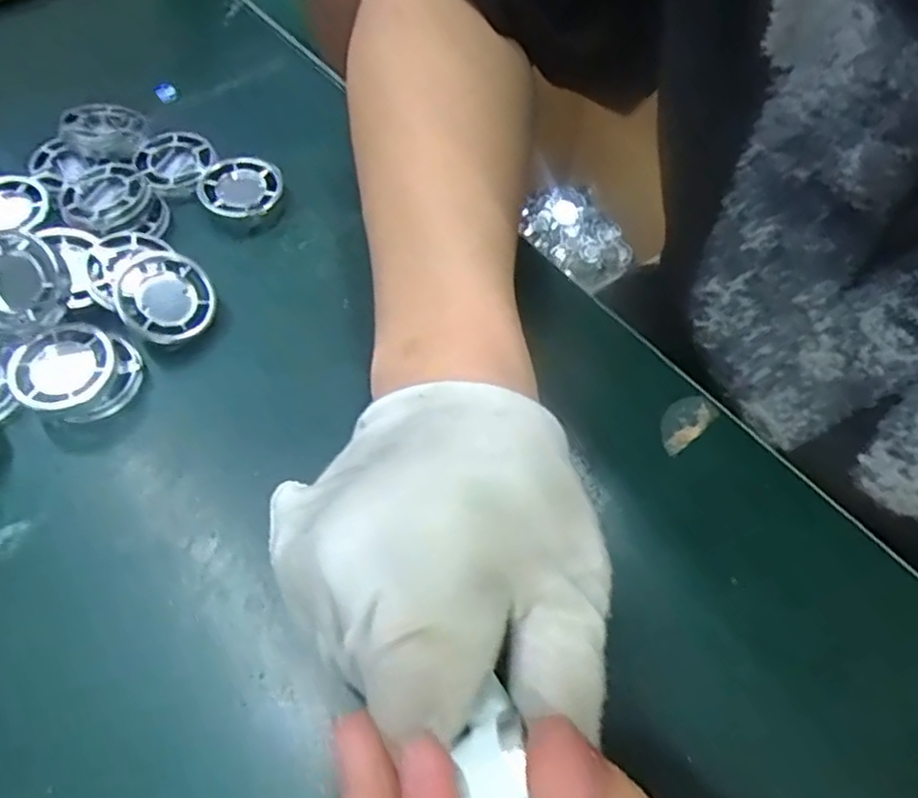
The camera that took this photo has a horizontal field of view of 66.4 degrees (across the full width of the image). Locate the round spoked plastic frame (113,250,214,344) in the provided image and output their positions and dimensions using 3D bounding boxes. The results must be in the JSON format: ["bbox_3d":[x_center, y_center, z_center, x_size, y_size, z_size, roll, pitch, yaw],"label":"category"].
[{"bbox_3d":[-0.124,-0.043,0.296,0.036,0.011,0.040,-28,83,-25],"label":"round spoked plastic frame"}]

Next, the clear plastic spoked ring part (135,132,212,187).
[{"bbox_3d":[-0.139,-0.117,0.345,0.036,0.006,0.036,1,61,-1],"label":"clear plastic spoked ring part"}]

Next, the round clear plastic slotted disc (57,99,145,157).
[{"bbox_3d":[-0.173,-0.134,0.345,0.038,0.009,0.038,1,61,-1],"label":"round clear plastic slotted disc"}]

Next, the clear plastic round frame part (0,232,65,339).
[{"bbox_3d":[-0.176,-0.045,0.274,0.037,0.011,0.039,0,96,-3],"label":"clear plastic round frame part"}]

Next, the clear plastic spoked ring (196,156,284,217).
[{"bbox_3d":[-0.104,-0.101,0.336,0.038,0.009,0.033,-27,65,-15],"label":"clear plastic spoked ring"}]

